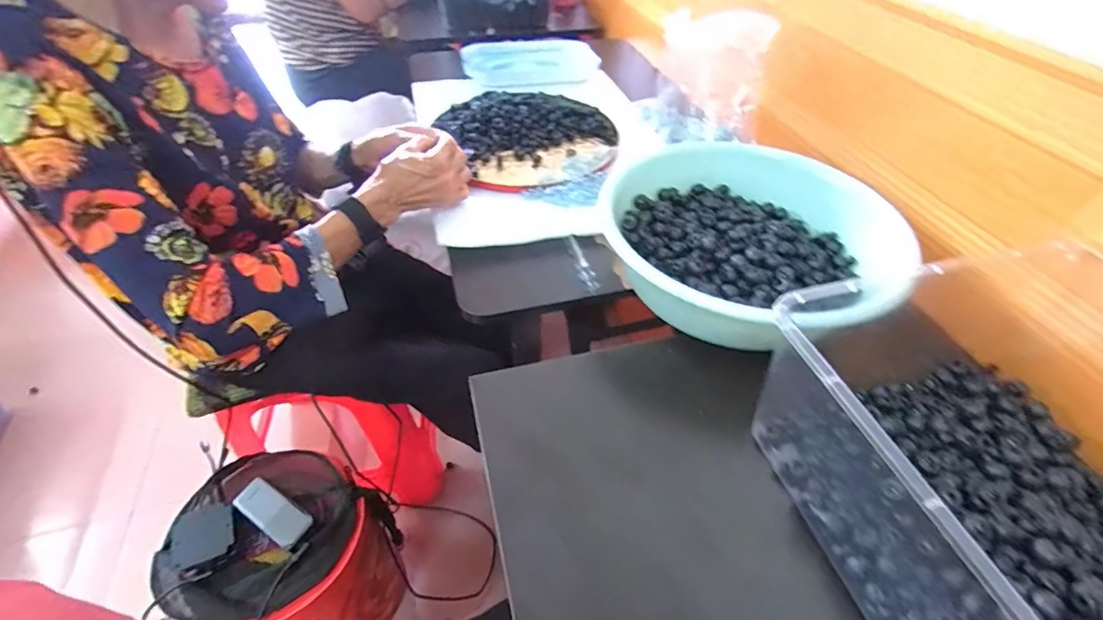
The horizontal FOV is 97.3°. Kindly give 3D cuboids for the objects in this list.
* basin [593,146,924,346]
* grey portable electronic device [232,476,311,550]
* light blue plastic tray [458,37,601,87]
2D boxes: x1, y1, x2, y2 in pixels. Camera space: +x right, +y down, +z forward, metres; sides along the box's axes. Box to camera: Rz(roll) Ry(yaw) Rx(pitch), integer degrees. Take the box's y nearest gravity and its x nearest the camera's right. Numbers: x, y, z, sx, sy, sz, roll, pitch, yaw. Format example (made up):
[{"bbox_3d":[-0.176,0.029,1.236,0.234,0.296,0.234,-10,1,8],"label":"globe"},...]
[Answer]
[{"bbox_3d":[0.210,-0.074,0.534,0.310,0.086,0.249,5,47,5],"label":"basin"},{"bbox_3d":[-0.411,0.299,0.716,0.120,0.017,0.050,24,52,21],"label":"grey portable electronic device"},{"bbox_3d":[-0.044,-0.499,0.967,0.260,0.018,0.214,-2,47,-2],"label":"light blue plastic tray"}]

